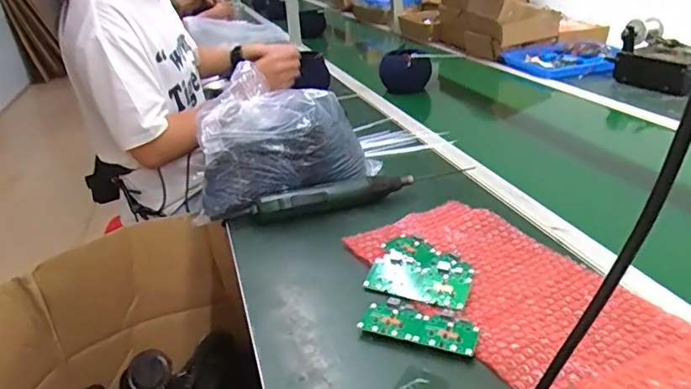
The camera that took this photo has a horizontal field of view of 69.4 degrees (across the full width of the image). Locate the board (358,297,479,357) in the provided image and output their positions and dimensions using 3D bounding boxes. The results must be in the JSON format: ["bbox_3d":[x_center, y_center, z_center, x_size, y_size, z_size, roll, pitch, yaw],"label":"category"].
[{"bbox_3d":[0.077,0.134,0.512,0.115,0.011,0.054,8,31,26],"label":"board"}]

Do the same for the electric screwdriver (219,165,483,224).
[{"bbox_3d":[0.004,-0.003,0.756,0.359,0.035,0.043,-11,28,-8],"label":"electric screwdriver"}]

